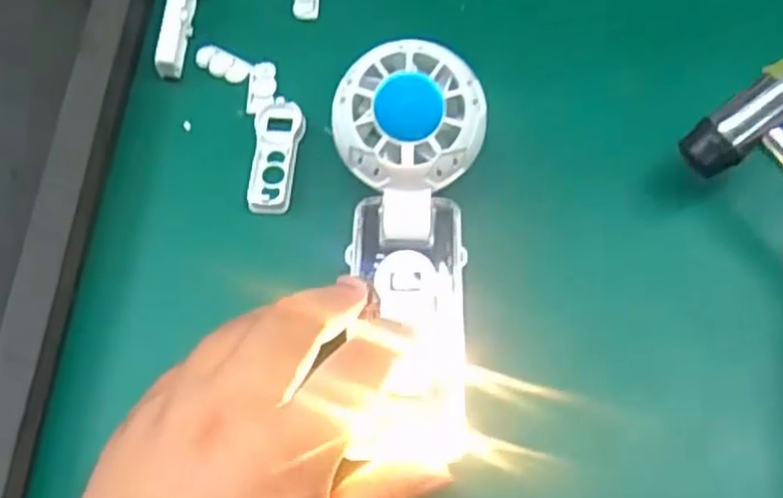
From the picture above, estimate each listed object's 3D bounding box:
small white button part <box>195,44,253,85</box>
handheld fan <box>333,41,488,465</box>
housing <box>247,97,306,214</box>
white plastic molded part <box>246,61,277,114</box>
[{"bbox_3d":[-0.086,-0.094,0.382,0.031,0.004,0.015,27,71,13],"label":"small white button part"},{"bbox_3d":[0.010,0.000,0.304,0.058,0.026,0.163,-1,82,-1],"label":"handheld fan"},{"bbox_3d":[-0.054,-0.044,0.357,0.024,0.008,0.058,-1,67,2],"label":"housing"},{"bbox_3d":[-0.064,-0.080,0.373,0.014,0.004,0.030,0,67,2],"label":"white plastic molded part"}]

